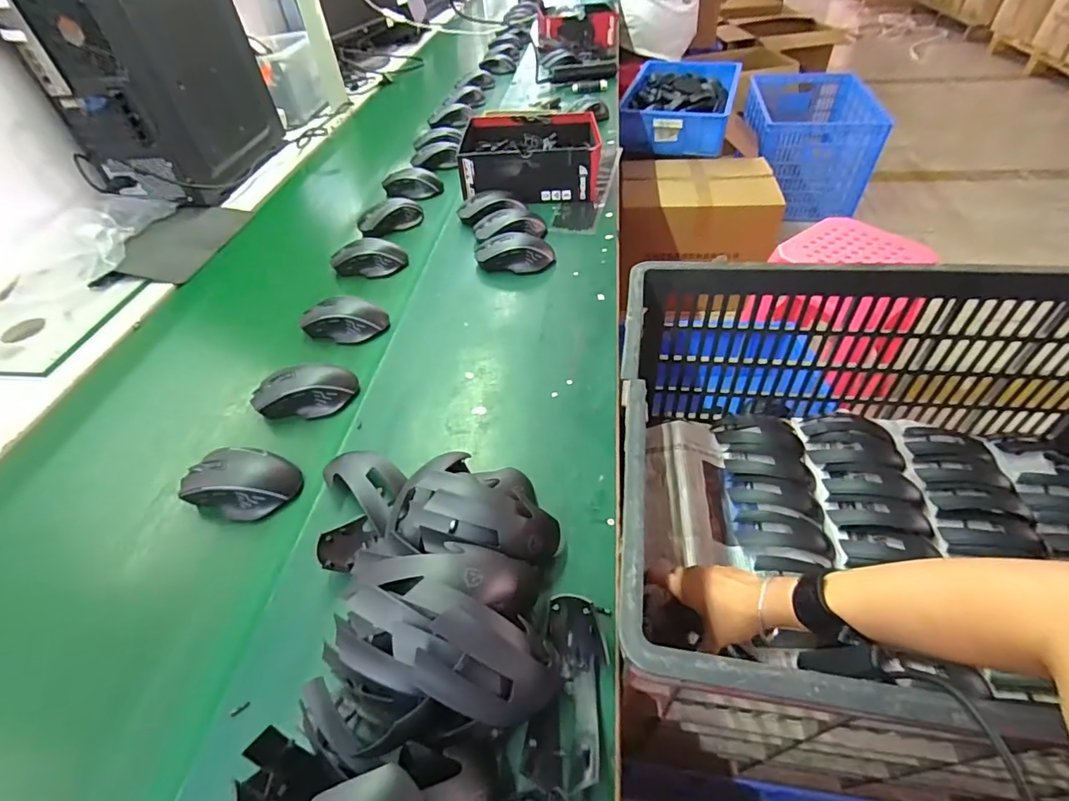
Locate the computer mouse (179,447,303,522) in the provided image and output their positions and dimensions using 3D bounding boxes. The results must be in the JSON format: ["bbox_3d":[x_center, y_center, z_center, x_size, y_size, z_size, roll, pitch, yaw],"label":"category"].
[{"bbox_3d":[-0.304,0.083,0.515,0.114,0.039,0.065,8,48,11],"label":"computer mouse"}]

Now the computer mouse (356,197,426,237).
[{"bbox_3d":[-0.257,-0.328,0.893,0.112,0.034,0.061,-23,50,-16],"label":"computer mouse"}]

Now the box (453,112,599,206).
[{"bbox_3d":[-0.007,-0.462,0.946,0.249,0.075,0.211,-3,47,2],"label":"box"}]

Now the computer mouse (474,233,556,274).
[{"bbox_3d":[-0.031,-0.225,0.770,0.121,0.037,0.066,3,48,7],"label":"computer mouse"}]

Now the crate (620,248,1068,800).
[{"bbox_3d":[0.416,0.099,0.521,0.660,0.277,0.468,3,48,7],"label":"crate"}]

